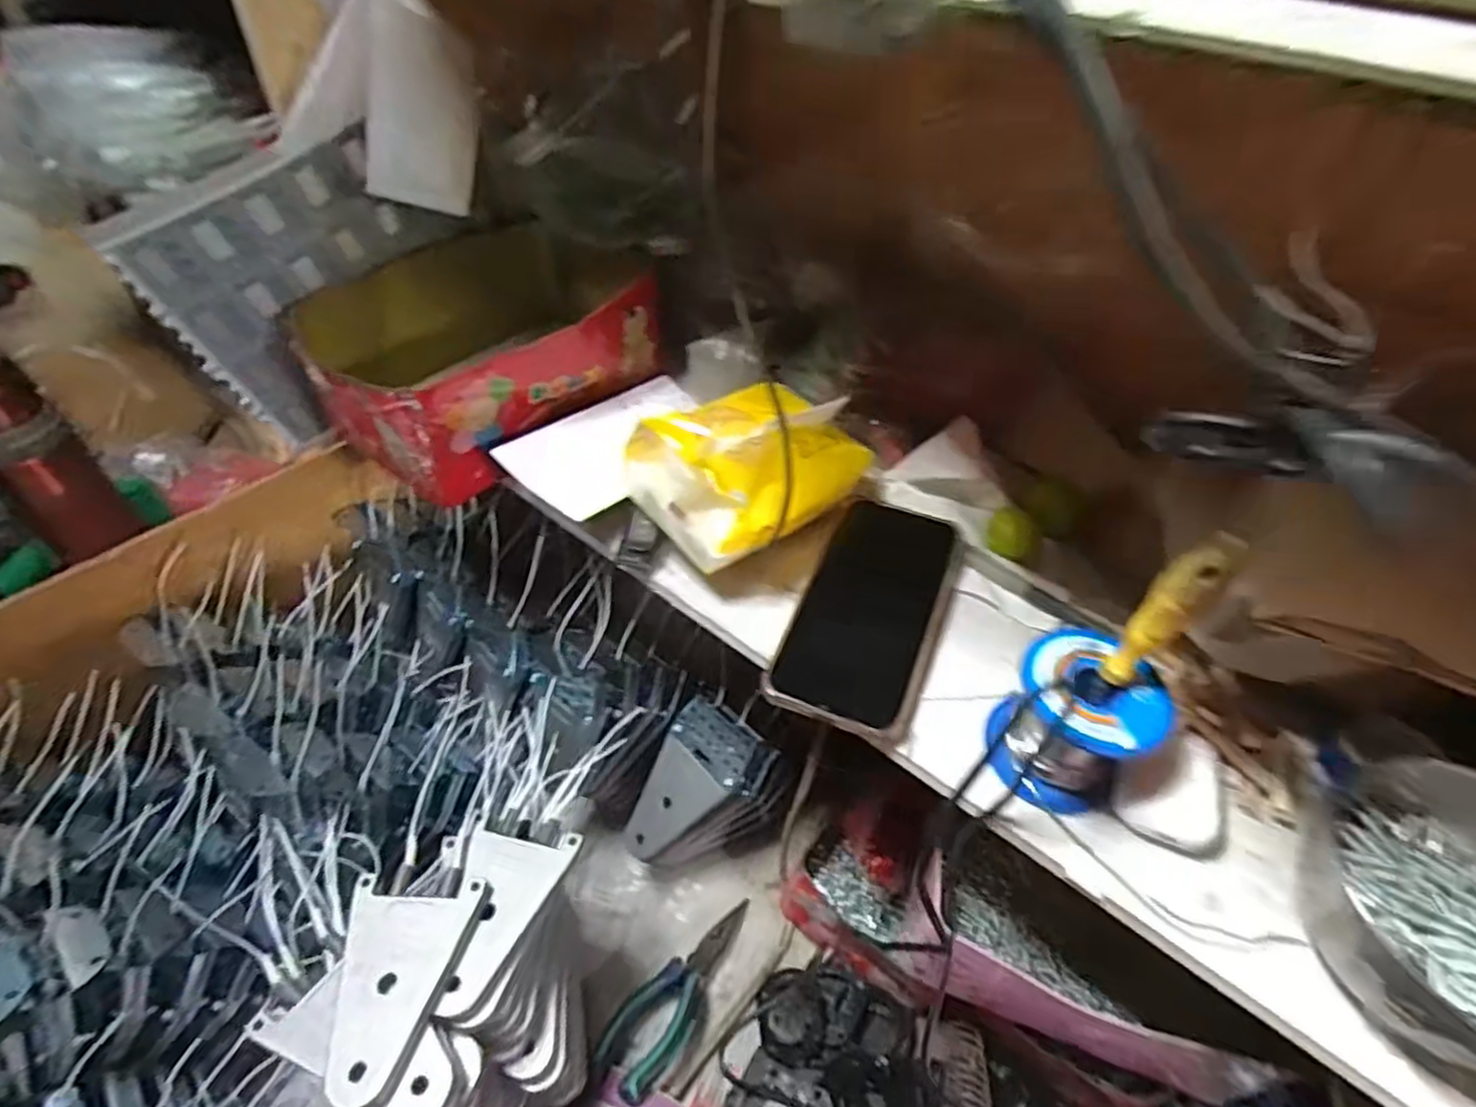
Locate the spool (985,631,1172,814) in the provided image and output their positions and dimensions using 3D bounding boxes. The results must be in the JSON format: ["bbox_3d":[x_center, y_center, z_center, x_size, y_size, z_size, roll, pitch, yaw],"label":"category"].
[{"bbox_3d":[0.154,0.079,0.334,0.062,0.067,0.060,2,46,-2],"label":"spool"}]

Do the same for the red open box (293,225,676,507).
[{"bbox_3d":[-0.165,-0.155,0.520,0.163,0.090,0.261,27,50,21],"label":"red open box"}]

